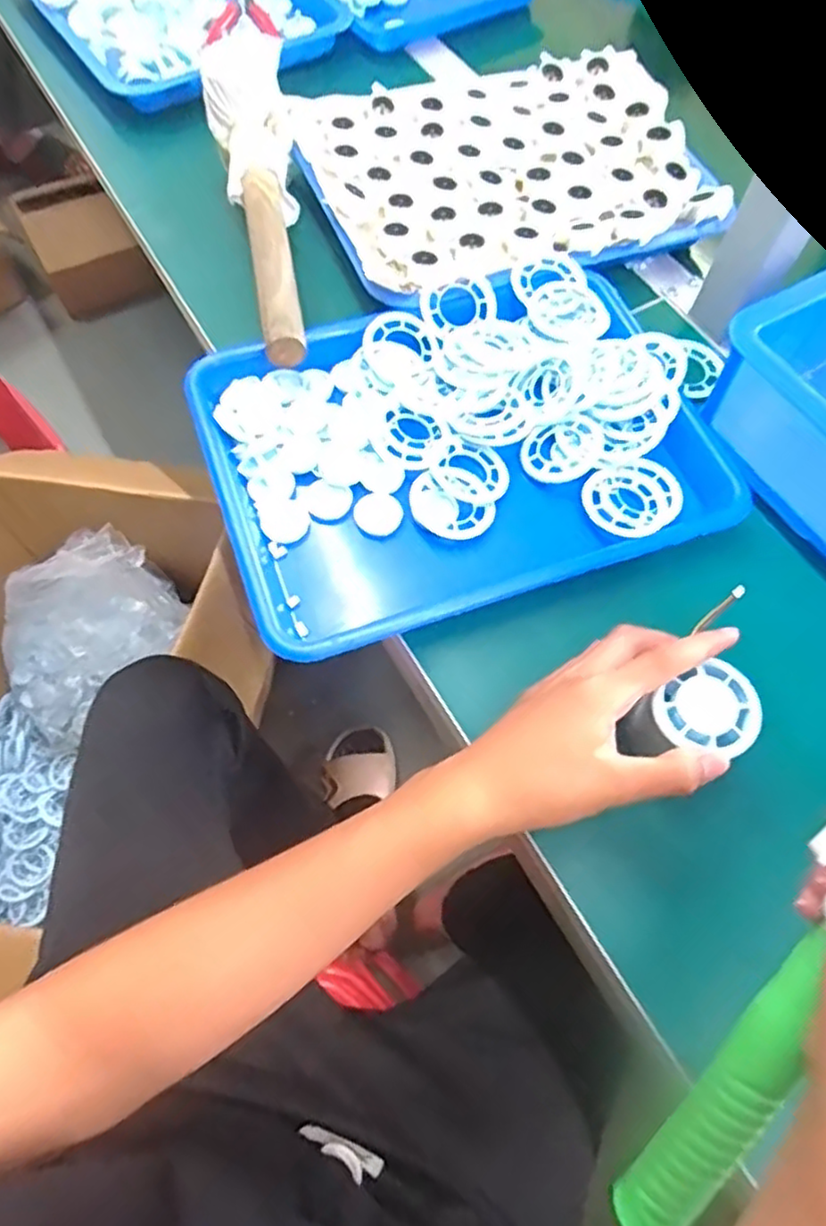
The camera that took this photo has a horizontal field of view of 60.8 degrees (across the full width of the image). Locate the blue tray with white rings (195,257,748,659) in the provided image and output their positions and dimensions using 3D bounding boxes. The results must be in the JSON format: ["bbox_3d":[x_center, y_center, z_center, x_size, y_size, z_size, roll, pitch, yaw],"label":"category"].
[{"bbox_3d":[0.035,-0.121,0.491,0.340,0.037,0.255,-19,66,-11],"label":"blue tray with white rings"}]

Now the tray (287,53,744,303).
[{"bbox_3d":[0.079,-0.382,0.609,0.328,0.030,0.249,-18,66,-11],"label":"tray"}]

